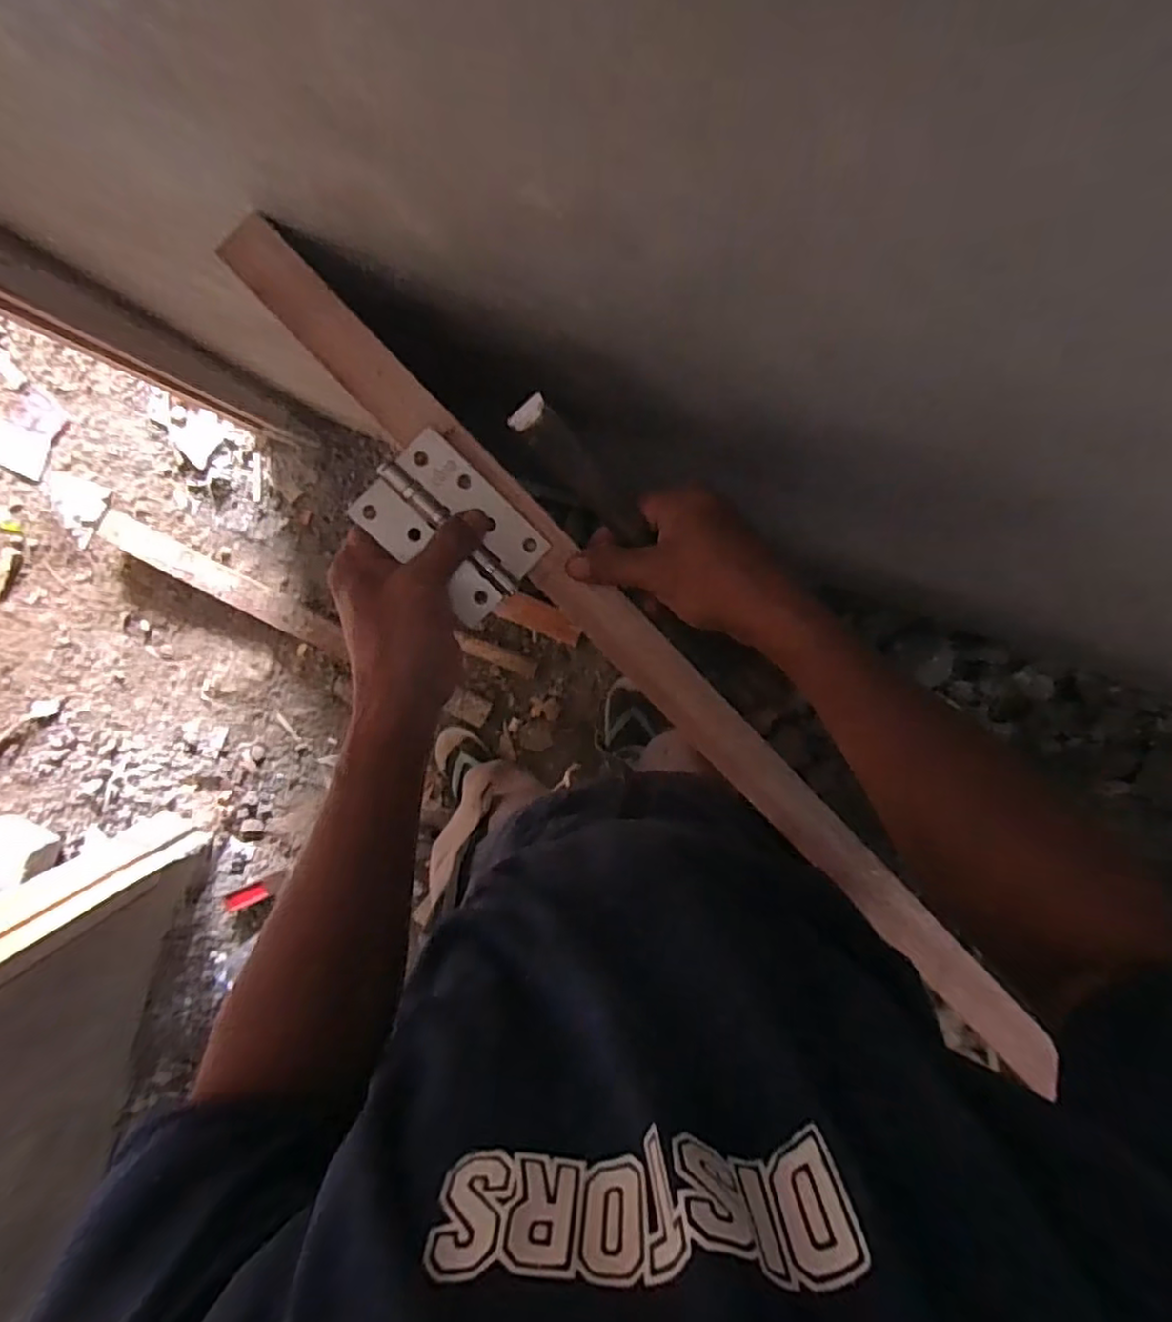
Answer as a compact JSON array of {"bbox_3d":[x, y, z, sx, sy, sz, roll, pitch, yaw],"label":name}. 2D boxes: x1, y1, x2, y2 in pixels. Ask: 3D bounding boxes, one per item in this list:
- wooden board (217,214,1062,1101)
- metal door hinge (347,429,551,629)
[{"bbox_3d":[0.054,0.010,0.427,0.036,0.015,0.695,-44,100,6],"label":"wooden board"},{"bbox_3d":[-0.081,-0.079,0.397,0.101,0.013,0.070,44,89,-15],"label":"metal door hinge"}]

